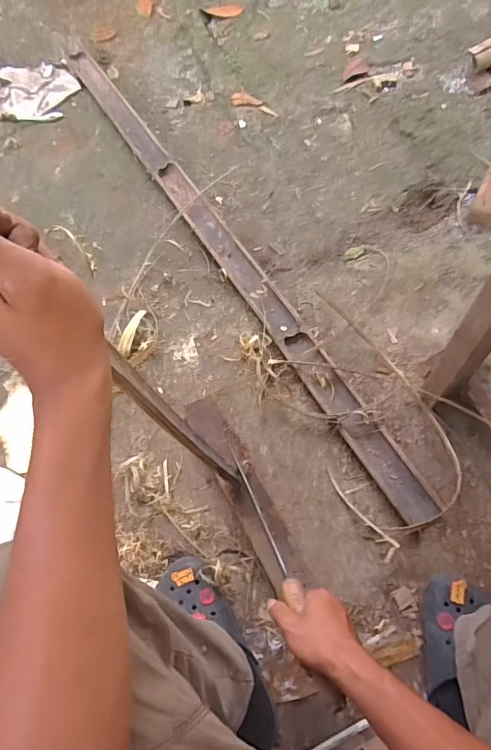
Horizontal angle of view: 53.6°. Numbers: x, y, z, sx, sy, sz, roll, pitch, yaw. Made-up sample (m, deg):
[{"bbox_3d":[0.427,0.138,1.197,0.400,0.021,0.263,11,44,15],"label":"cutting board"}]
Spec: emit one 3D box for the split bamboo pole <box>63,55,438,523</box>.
[{"bbox_3d":[-0.054,-0.284,1.015,0.076,0.044,1.332,-28,67,-11],"label":"split bamboo pole"}]

